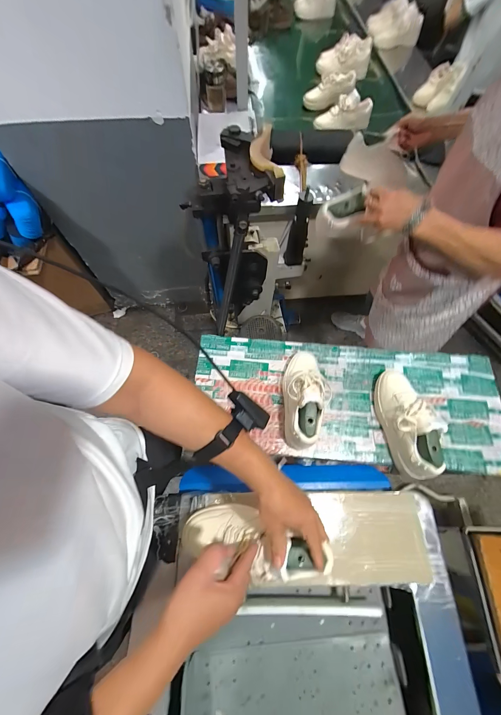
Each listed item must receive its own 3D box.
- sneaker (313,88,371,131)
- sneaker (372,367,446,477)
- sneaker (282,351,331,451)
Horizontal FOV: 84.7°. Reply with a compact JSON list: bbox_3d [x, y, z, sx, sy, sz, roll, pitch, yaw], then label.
[{"bbox_3d":[0.403,-1.062,1.190,0.250,0.115,0.082,-17,68,-8],"label":"sneaker"},{"bbox_3d":[0.371,0.147,0.652,0.085,0.131,0.252,-12,68,-6],"label":"sneaker"},{"bbox_3d":[0.149,0.090,0.686,0.122,0.127,0.257,5,67,1],"label":"sneaker"}]

